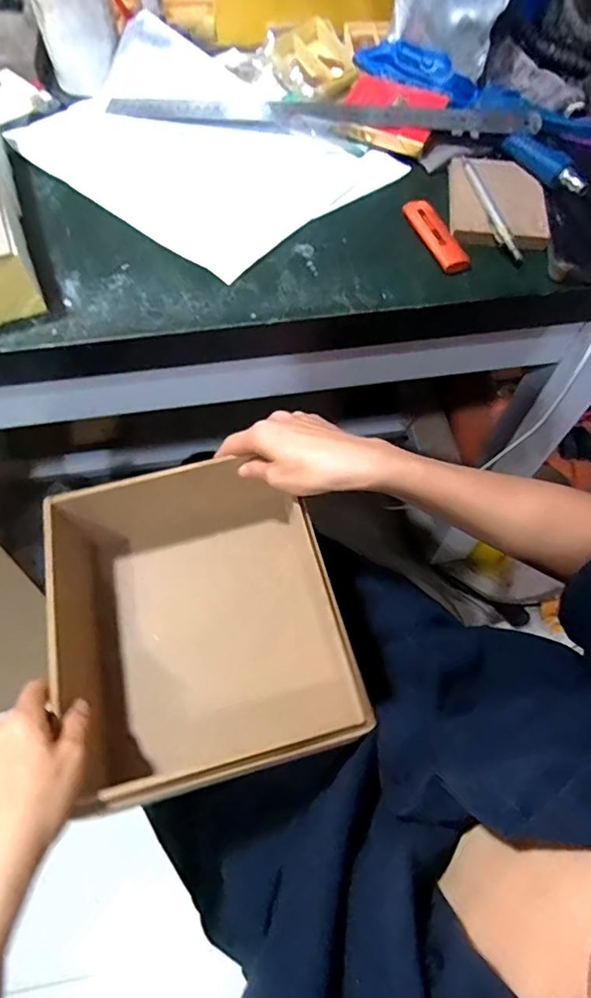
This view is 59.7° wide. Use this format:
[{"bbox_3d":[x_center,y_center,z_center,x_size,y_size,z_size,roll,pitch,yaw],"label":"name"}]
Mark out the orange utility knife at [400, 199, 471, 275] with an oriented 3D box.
[{"bbox_3d":[0.117,-0.223,0.432,0.022,0.014,0.083,-20,65,-10],"label":"orange utility knife"}]

